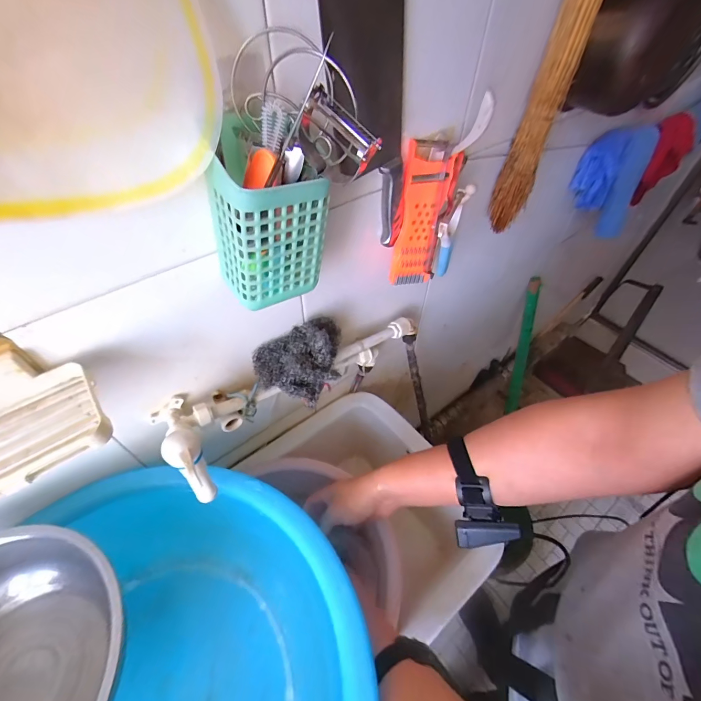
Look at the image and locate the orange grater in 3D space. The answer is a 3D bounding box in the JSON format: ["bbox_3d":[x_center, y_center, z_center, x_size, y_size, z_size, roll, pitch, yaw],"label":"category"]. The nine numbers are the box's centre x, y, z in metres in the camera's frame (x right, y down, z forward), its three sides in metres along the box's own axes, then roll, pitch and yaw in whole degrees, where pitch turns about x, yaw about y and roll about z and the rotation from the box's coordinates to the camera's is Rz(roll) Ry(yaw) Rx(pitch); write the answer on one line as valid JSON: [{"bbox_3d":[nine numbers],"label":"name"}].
[{"bbox_3d":[0.092,-0.165,0.448,0.072,0.167,0.017,-5,34,-16],"label":"orange grater"}]

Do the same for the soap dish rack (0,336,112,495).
[{"bbox_3d":[-0.258,0.053,0.253,0.128,0.055,0.096,-30,57,-24],"label":"soap dish rack"}]

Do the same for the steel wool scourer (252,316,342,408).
[{"bbox_3d":[-0.061,-0.003,0.452,0.097,0.059,0.116,14,51,11],"label":"steel wool scourer"}]

